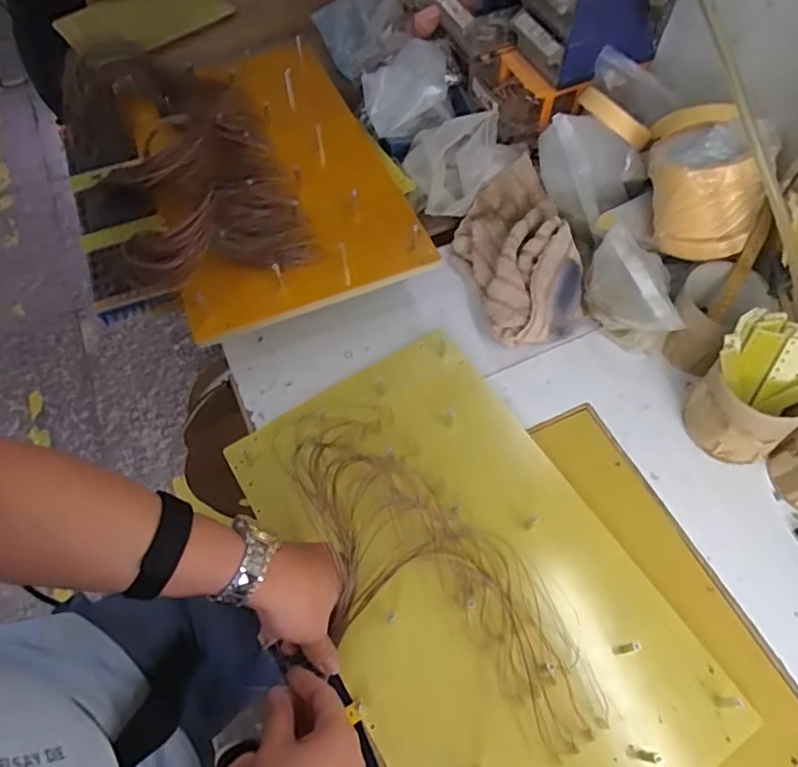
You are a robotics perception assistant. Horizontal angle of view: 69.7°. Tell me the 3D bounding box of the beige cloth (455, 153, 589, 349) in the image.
[{"bbox_3d":[0.147,-0.165,0.718,0.127,0.085,0.245,-12,61,-5],"label":"beige cloth"}]

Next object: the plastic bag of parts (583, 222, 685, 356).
[{"bbox_3d":[0.273,-0.101,0.675,0.070,0.090,0.130,-36,66,-17],"label":"plastic bag of parts"}]

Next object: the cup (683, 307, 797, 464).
[{"bbox_3d":[0.367,0.008,0.593,0.102,0.128,0.107,-1,61,1],"label":"cup"}]

